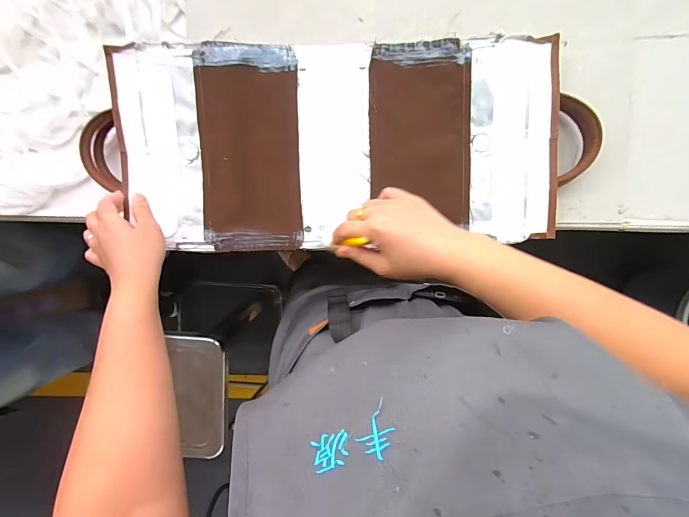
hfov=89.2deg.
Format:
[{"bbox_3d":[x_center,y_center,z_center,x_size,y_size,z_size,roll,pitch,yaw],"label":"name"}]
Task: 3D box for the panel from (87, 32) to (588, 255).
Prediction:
[{"bbox_3d":[-0.014,-0.134,0.424,0.579,0.040,0.244,-3,95,1],"label":"panel"}]

